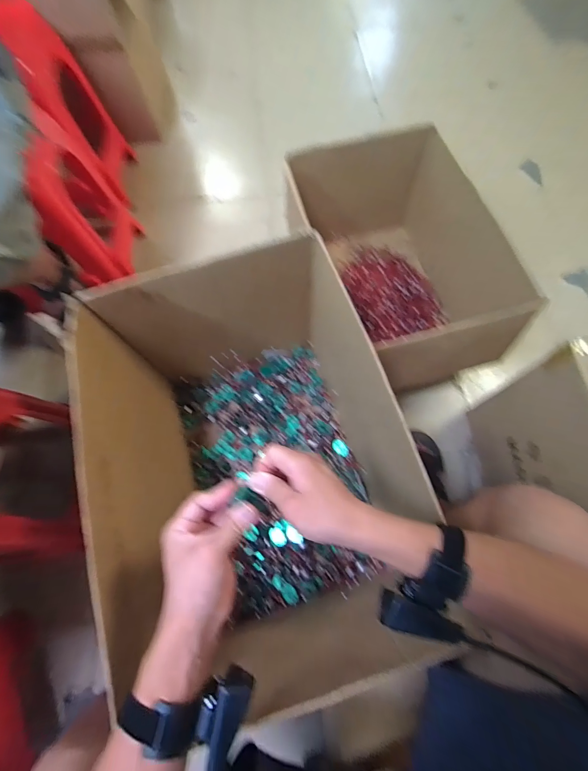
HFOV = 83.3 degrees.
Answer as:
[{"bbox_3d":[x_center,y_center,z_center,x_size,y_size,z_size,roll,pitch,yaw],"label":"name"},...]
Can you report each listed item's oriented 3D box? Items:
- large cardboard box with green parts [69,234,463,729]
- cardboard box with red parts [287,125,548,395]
[{"bbox_3d":[-0.070,0.146,0.669,0.431,0.452,0.662,-17,70,-4],"label":"large cardboard box with green parts"},{"bbox_3d":[0.258,-0.319,0.901,0.436,0.324,0.604,-12,70,-2],"label":"cardboard box with red parts"}]

